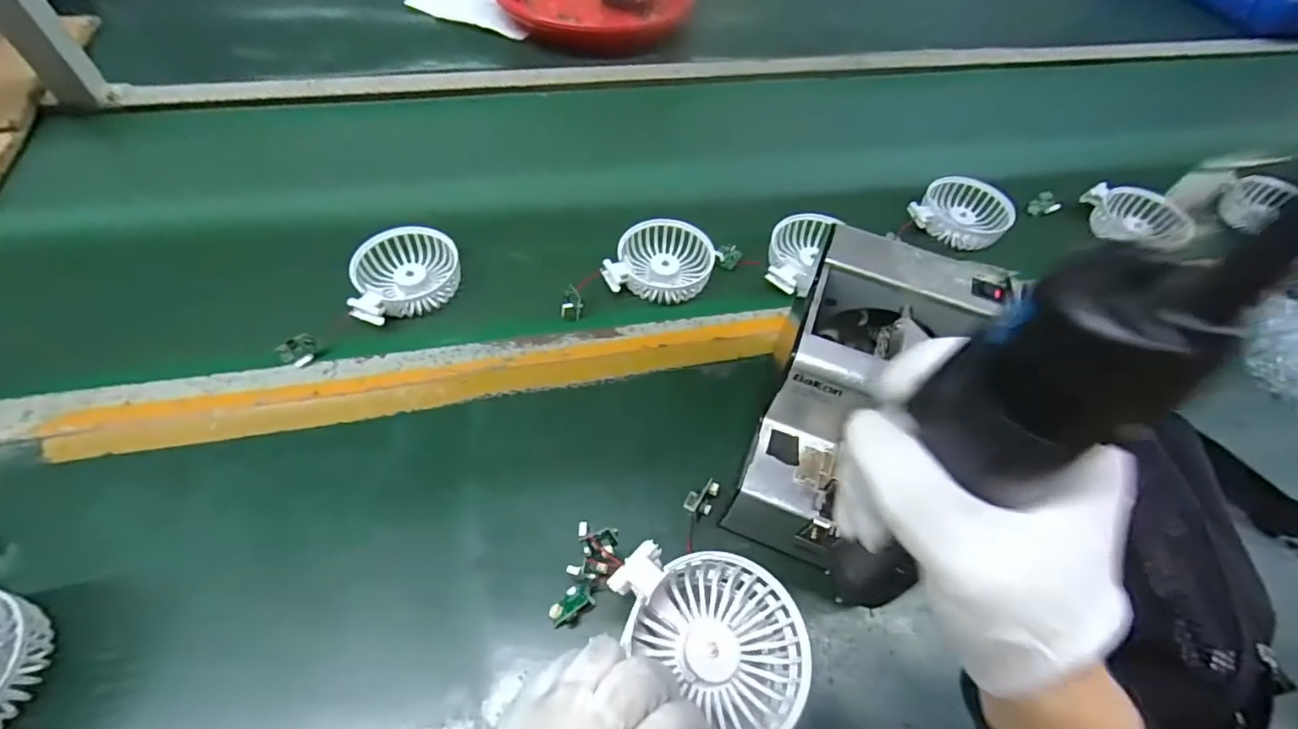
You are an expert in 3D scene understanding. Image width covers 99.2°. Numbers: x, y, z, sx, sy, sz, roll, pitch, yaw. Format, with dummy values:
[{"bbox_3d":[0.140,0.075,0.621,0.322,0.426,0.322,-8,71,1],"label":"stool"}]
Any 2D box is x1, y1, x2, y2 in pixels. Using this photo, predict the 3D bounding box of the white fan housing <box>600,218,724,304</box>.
[{"bbox_3d":[0.014,-0.095,0.525,0.089,0.027,0.099,24,58,11],"label":"white fan housing"}]

